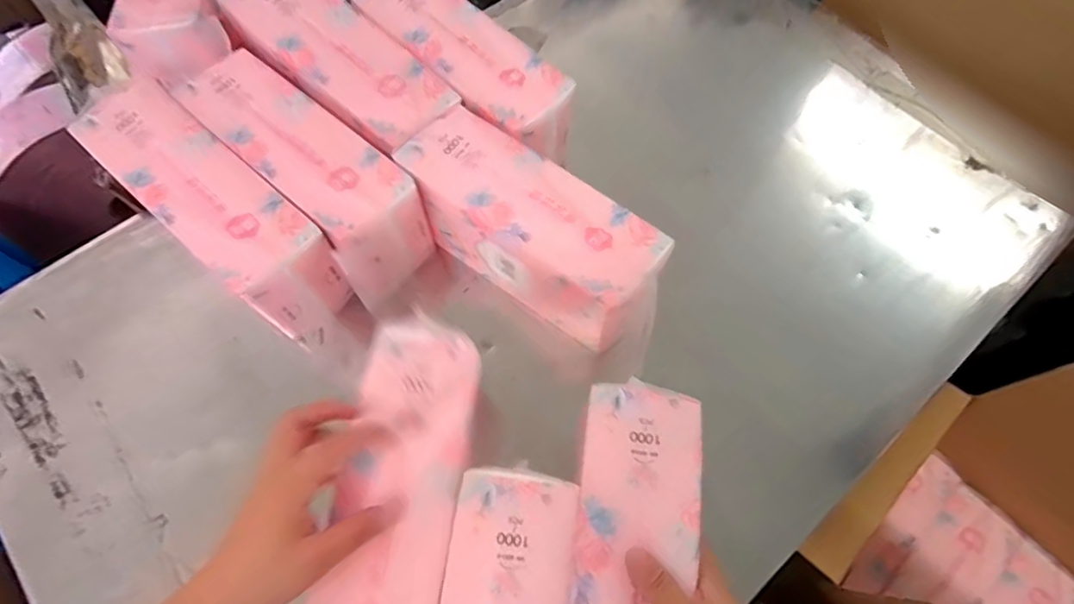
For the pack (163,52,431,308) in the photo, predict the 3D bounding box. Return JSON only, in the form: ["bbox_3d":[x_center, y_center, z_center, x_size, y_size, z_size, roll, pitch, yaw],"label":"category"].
[{"bbox_3d":[-0.229,-0.130,0.556,0.263,0.106,0.097,40,72,14],"label":"pack"}]

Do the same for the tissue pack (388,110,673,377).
[{"bbox_3d":[0.002,-0.056,0.539,0.275,0.124,0.093,35,71,13],"label":"tissue pack"}]

